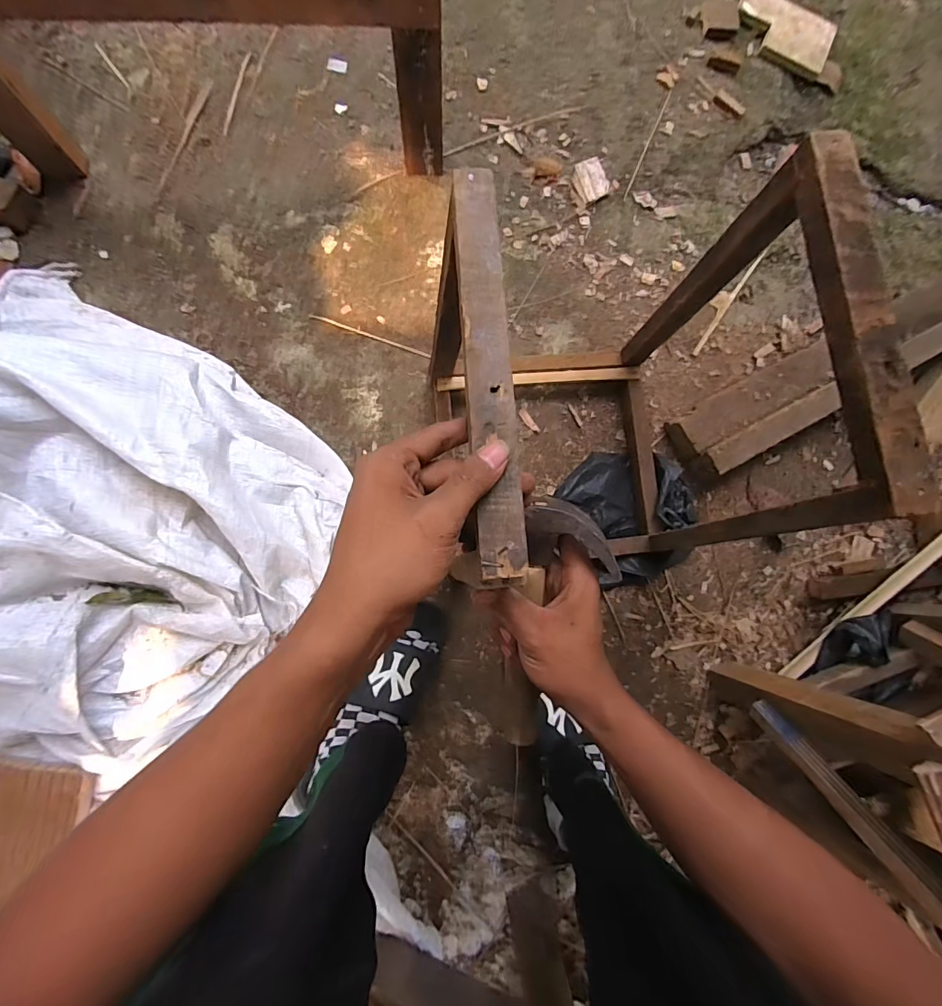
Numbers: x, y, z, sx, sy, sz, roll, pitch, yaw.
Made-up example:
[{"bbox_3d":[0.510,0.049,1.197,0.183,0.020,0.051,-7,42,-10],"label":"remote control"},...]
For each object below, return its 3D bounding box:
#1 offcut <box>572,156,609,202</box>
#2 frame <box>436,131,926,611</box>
[{"bbox_3d":[0.189,-0.512,0.706,0.053,0.012,0.067,-19,85,-5],"label":"offcut"},{"bbox_3d":[0.120,-0.082,0.440,0.274,0.353,0.269,-7,84,-4],"label":"frame"}]

